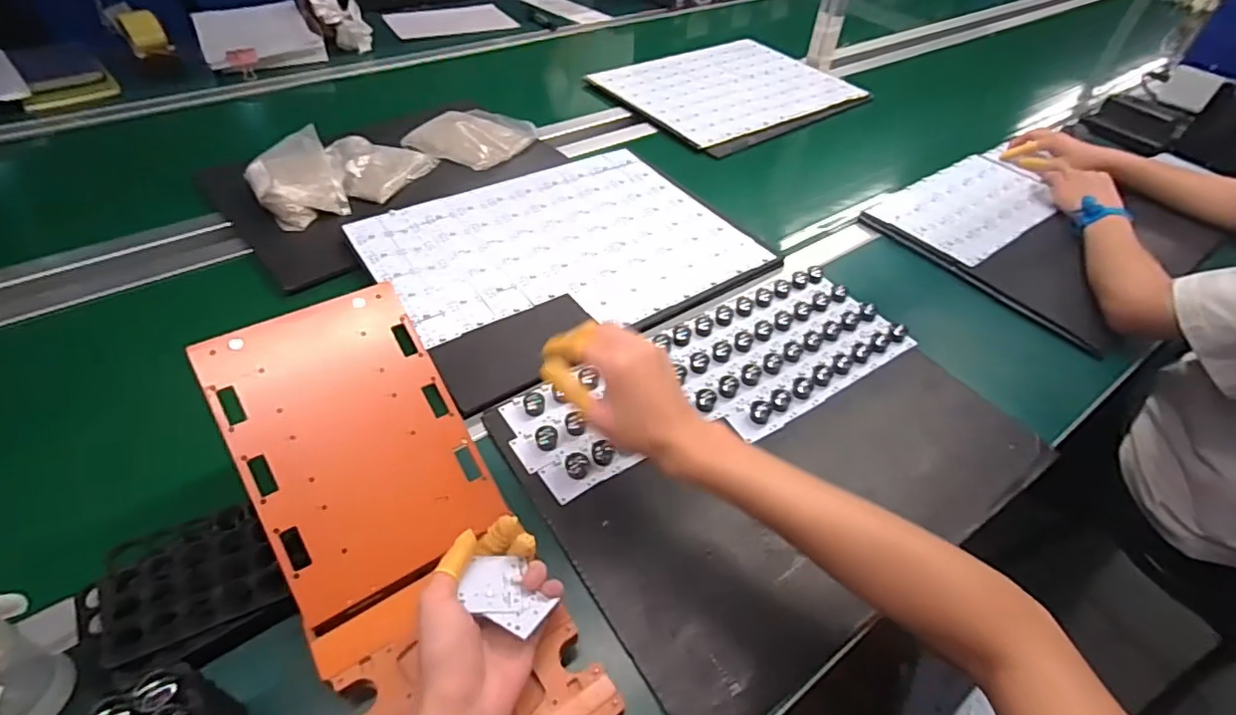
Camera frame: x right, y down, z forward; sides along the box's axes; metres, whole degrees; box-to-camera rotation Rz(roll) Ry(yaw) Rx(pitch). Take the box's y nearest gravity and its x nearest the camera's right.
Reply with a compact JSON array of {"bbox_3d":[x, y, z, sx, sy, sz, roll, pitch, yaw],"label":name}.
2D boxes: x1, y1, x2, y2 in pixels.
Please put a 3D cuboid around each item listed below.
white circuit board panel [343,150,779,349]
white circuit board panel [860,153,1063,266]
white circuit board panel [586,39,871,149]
[{"bbox_3d":[-0.077,-0.159,0.804,0.458,0.008,0.345,-24,54,-25],"label":"white circuit board panel"},{"bbox_3d":[0.557,-0.242,0.932,0.299,0.011,0.182,-29,53,-24],"label":"white circuit board panel"},{"bbox_3d":[0.219,-0.569,1.221,0.455,0.013,0.372,-27,54,-27],"label":"white circuit board panel"}]

